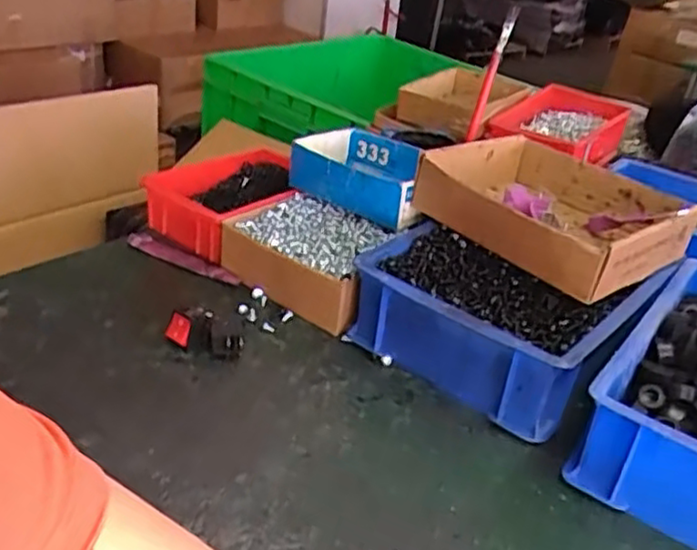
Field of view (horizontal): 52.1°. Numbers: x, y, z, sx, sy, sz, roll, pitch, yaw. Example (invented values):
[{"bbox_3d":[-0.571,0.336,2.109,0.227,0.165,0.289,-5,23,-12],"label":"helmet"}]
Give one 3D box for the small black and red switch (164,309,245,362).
[{"bbox_3d":[-0.118,0.051,0.604,0.062,0.031,0.033,18,30,17],"label":"small black and red switch"}]

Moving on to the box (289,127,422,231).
[{"bbox_3d":[0.026,-0.107,0.772,0.159,0.048,0.111,26,34,29],"label":"box"}]

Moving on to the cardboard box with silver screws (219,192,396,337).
[{"bbox_3d":[-0.036,-0.017,0.709,0.155,0.061,0.116,24,33,26],"label":"cardboard box with silver screws"}]

